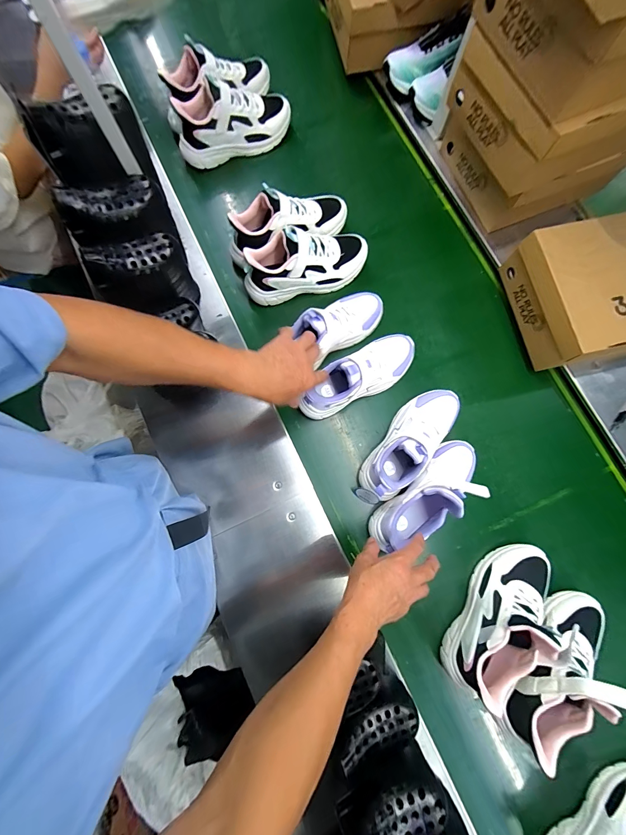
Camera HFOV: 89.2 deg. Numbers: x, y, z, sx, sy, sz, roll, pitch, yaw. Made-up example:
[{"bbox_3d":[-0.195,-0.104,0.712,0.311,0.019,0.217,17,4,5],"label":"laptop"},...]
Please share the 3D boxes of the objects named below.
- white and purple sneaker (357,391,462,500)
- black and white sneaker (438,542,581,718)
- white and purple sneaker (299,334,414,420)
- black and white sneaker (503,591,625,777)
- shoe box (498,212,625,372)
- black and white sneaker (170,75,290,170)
[{"bbox_3d":[0.181,0.042,0.585,0.088,0.115,0.250,37,81,6],"label":"white and purple sneaker"},{"bbox_3d":[0.322,0.335,0.526,0.096,0.127,0.257,30,80,5],"label":"black and white sneaker"},{"bbox_3d":[0.090,-0.080,0.592,0.244,0.120,0.079,-33,81,-8],"label":"white and purple sneaker"},{"bbox_3d":[0.391,0.392,0.493,0.258,0.174,0.112,-44,81,-11],"label":"black and white sneaker"},{"bbox_3d":[0.557,-0.238,0.599,0.290,0.126,0.237,-11,77,-4],"label":"shoe box"},{"bbox_3d":[-0.176,-0.657,0.703,0.258,0.120,0.087,-25,81,-4],"label":"black and white sneaker"}]

